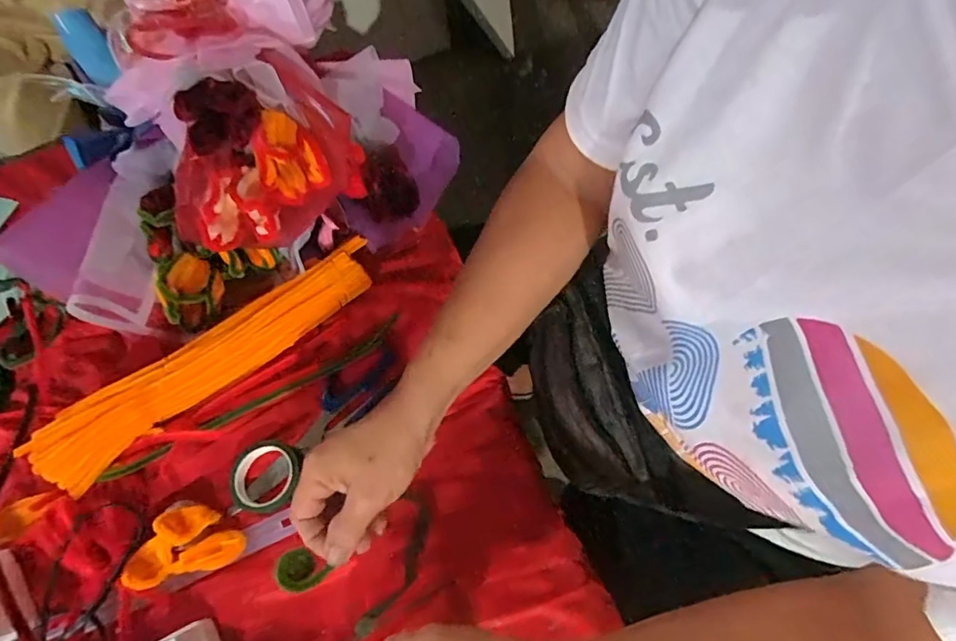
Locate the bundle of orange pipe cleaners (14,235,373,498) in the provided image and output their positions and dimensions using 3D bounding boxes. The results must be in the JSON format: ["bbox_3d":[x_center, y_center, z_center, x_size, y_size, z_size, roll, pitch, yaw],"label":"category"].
[{"bbox_3d":[-0.226,0.025,0.451,0.314,0.046,0.055,-39,69,-13],"label":"bundle of orange pipe cleaners"}]

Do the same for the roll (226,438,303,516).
[{"bbox_3d":[-0.177,0.128,0.425,0.050,0.016,0.059,13,67,10],"label":"roll"}]

